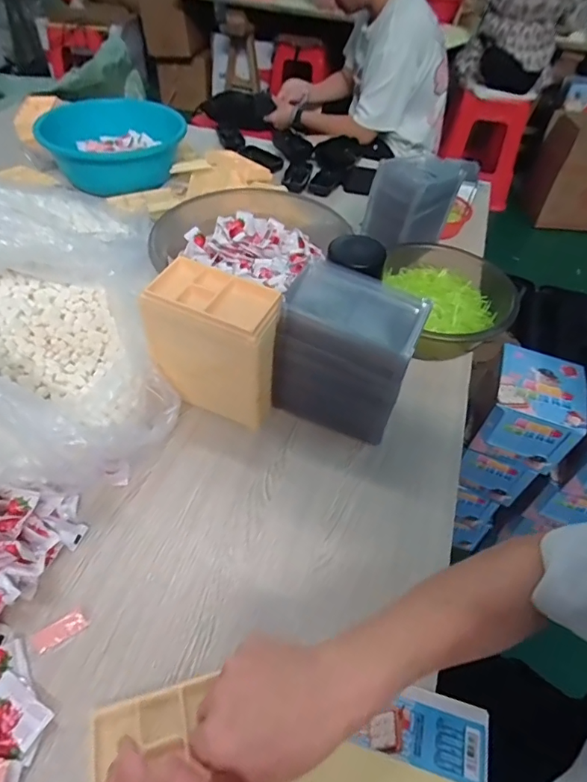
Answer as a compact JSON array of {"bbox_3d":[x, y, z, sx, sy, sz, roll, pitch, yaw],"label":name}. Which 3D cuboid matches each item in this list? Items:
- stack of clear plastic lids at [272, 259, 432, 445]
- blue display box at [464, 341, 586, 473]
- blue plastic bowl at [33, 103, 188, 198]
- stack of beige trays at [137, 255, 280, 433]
[{"bbox_3d":[0.056,-0.037,0.537,0.149,0.170,0.080,20,50,13],"label":"stack of clear plastic lids"},{"bbox_3d":[0.419,0.030,0.847,0.151,0.141,0.159,16,49,10],"label":"blue display box"},{"bbox_3d":[-0.352,-0.495,0.944,0.260,0.100,0.203,-3,47,-6],"label":"blue plastic bowl"},{"bbox_3d":[-0.086,-0.048,0.537,0.133,0.156,0.076,18,49,12],"label":"stack of beige trays"}]

